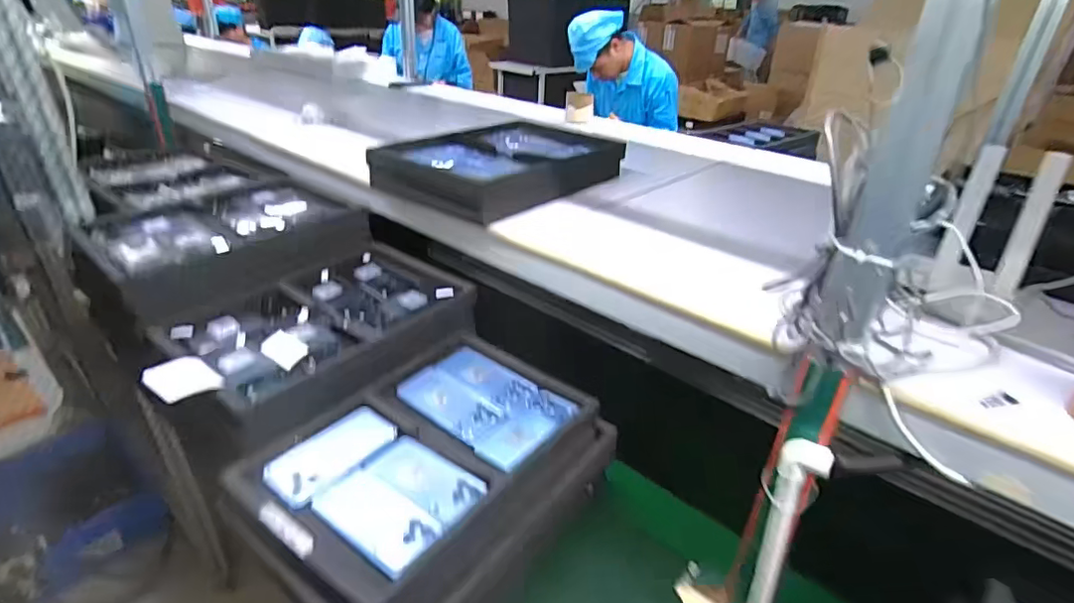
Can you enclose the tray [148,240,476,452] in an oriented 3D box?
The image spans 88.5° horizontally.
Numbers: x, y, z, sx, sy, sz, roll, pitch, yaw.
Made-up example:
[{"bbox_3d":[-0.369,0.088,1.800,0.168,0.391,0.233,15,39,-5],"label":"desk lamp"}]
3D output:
[{"bbox_3d":[-0.350,0.039,0.883,0.306,0.061,0.469,25,36,34],"label":"tray"}]

